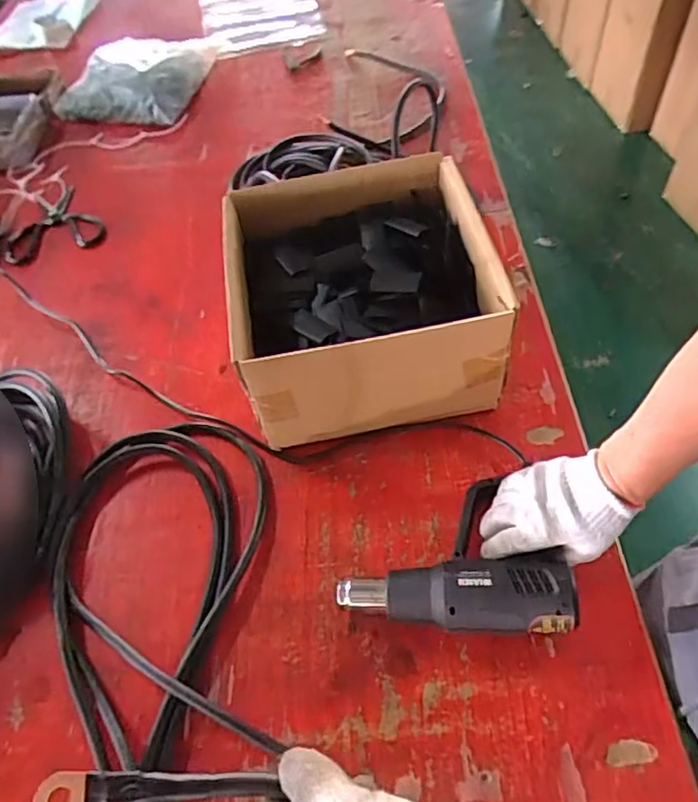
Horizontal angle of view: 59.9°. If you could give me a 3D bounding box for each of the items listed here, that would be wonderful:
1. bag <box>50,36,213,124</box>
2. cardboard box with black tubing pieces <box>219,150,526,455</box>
[{"bbox_3d":[-0.446,-0.680,1.275,0.268,0.090,0.252,8,56,9],"label":"bag"},{"bbox_3d":[0.015,-0.136,0.804,0.313,0.181,0.329,-11,54,-2],"label":"cardboard box with black tubing pieces"}]

